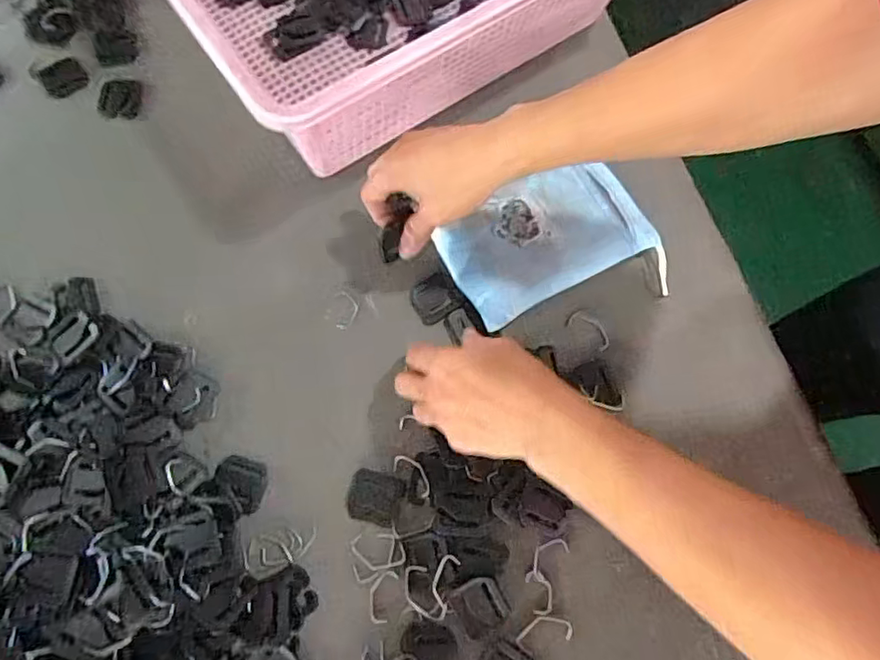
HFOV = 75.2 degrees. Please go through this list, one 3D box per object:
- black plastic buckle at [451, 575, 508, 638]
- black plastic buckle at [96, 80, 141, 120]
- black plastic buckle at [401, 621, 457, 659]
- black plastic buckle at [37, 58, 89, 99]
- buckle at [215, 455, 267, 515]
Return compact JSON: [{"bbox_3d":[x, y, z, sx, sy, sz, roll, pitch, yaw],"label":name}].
[{"bbox_3d":[0.027,0.187,0.390,0.034,0.004,0.033,-26,76,-9],"label":"black plastic buckle"},{"bbox_3d":[-0.285,-0.205,0.508,0.039,0.004,0.038,1,73,-2],"label":"black plastic buckle"},{"bbox_3d":[-0.008,0.214,0.382,0.036,0.004,0.033,-2,73,-2],"label":"black plastic buckle"},{"bbox_3d":[-0.336,-0.225,0.509,0.037,0.004,0.036,-31,76,-10],"label":"black plastic buckle"},{"bbox_3d":[-0.145,0.111,0.412,0.035,0.005,0.035,13,73,2],"label":"buckle"}]

